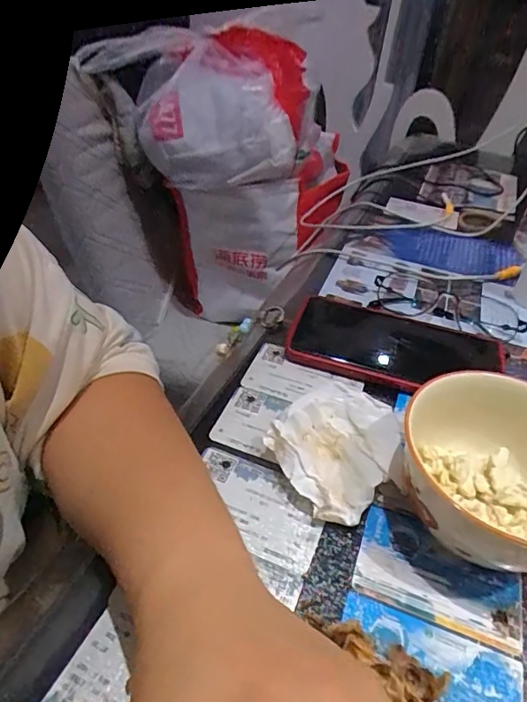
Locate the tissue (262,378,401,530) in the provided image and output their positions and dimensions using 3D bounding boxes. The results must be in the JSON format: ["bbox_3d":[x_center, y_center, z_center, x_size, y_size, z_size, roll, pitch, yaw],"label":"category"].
[{"bbox_3d":[0.046,0.061,0.324,0.074,0.023,0.094,28,46,23],"label":"tissue"}]

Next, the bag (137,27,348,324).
[{"bbox_3d":[-0.032,-0.263,0.809,0.237,0.388,0.203,18,43,14],"label":"bag"}]

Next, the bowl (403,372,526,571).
[{"bbox_3d":[0.138,0.070,0.290,0.109,0.060,0.105,-4,42,-11],"label":"bowl"}]

